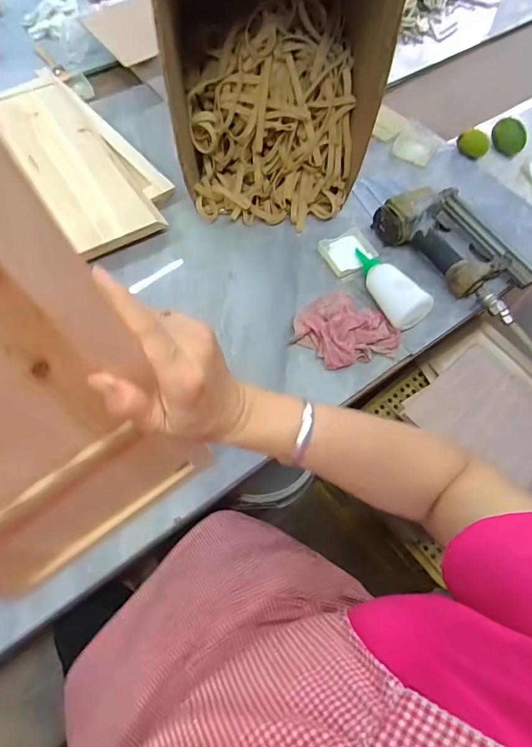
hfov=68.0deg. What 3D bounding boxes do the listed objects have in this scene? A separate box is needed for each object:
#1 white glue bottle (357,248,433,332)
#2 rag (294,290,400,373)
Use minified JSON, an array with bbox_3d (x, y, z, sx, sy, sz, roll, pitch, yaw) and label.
[{"bbox_3d":[0.177,-0.138,0.596,0.058,0.051,0.153,-33,71,-16],"label":"white glue bottle"},{"bbox_3d":[0.116,-0.063,0.577,0.139,0.040,0.116,40,70,14],"label":"rag"}]

